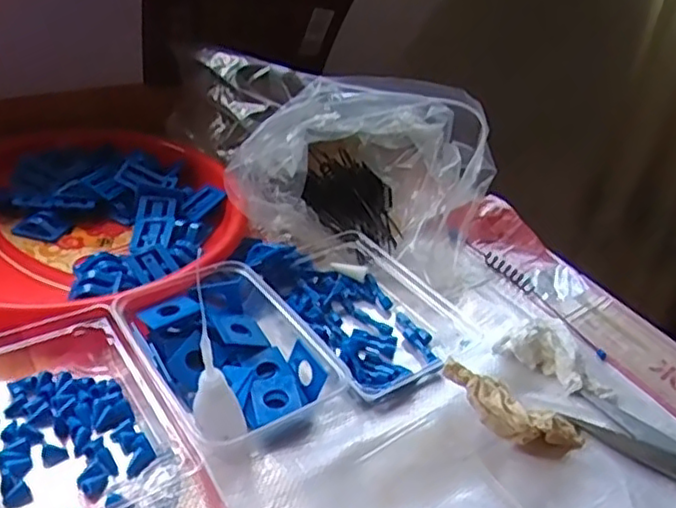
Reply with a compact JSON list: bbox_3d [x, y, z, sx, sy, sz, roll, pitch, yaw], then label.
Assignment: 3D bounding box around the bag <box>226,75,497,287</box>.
[{"bbox_3d":[0.031,-0.084,0.630,0.201,0.123,0.172,22,37,22],"label":"bag"}]

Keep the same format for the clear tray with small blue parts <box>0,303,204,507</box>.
[{"bbox_3d":[-0.177,0.099,0.421,0.125,0.034,0.164,-18,41,-31],"label":"clear tray with small blue parts"}]

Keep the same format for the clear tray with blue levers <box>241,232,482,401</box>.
[{"bbox_3d":[0.014,0.039,0.535,0.107,0.037,0.177,-21,43,-34],"label":"clear tray with blue levers"}]

